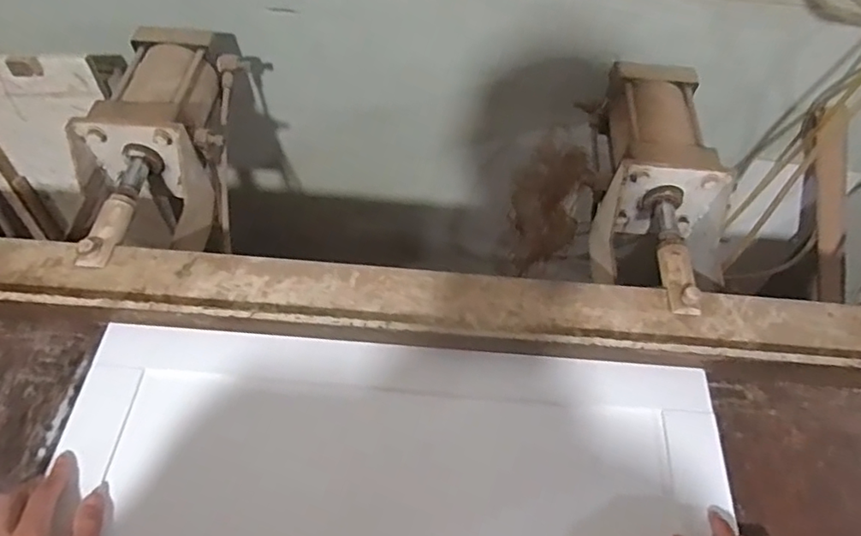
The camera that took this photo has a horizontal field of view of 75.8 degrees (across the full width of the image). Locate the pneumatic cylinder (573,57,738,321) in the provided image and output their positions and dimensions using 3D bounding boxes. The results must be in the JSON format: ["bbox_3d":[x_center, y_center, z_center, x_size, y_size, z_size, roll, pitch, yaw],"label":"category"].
[{"bbox_3d":[0.298,-0.114,0.747,0.153,0.120,0.353,2,70,-2],"label":"pneumatic cylinder"}]

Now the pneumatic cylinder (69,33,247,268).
[{"bbox_3d":[-0.368,-0.166,0.772,0.166,0.153,0.391,9,59,2],"label":"pneumatic cylinder"}]

